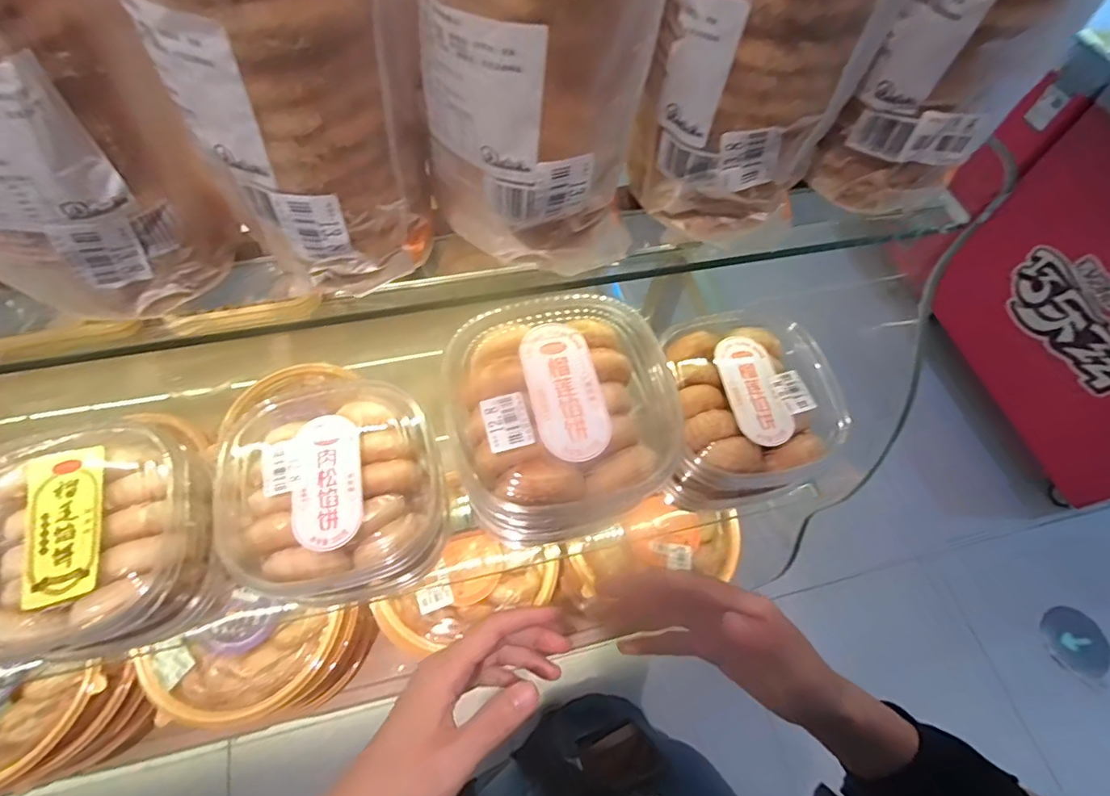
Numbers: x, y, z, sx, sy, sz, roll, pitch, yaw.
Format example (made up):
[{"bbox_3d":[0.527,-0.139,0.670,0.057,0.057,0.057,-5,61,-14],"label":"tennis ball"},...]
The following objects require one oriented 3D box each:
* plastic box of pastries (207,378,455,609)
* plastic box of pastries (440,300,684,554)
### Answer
[{"bbox_3d":[-0.181,0.064,0.440,0.170,0.055,0.182,-22,66,-14],"label":"plastic box of pastries"},{"bbox_3d":[0.008,0.011,0.410,0.174,0.071,0.164,-15,64,-11],"label":"plastic box of pastries"}]

